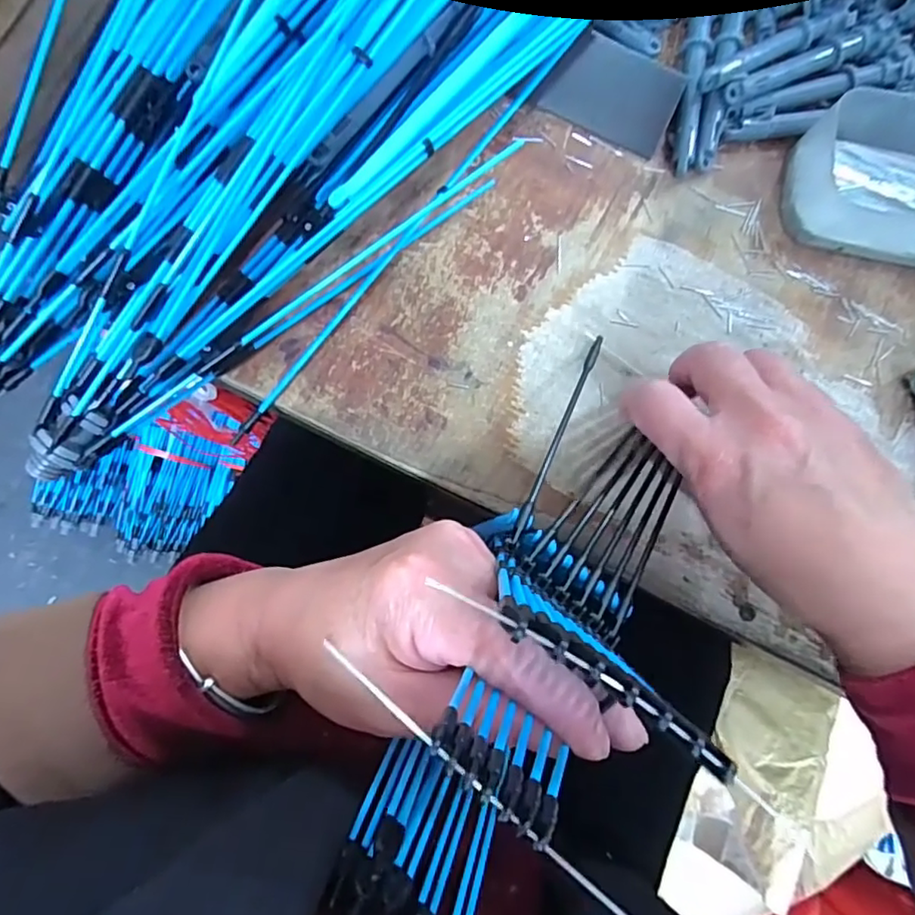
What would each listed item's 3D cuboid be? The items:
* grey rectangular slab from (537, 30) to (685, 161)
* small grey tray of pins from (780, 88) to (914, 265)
[{"bbox_3d":[0.076,-0.176,0.295,0.059,0.004,0.038,25,125,-1],"label":"grey rectangular slab"},{"bbox_3d":[0.230,-0.139,0.299,0.129,0.033,0.081,8,82,-4],"label":"small grey tray of pins"}]

